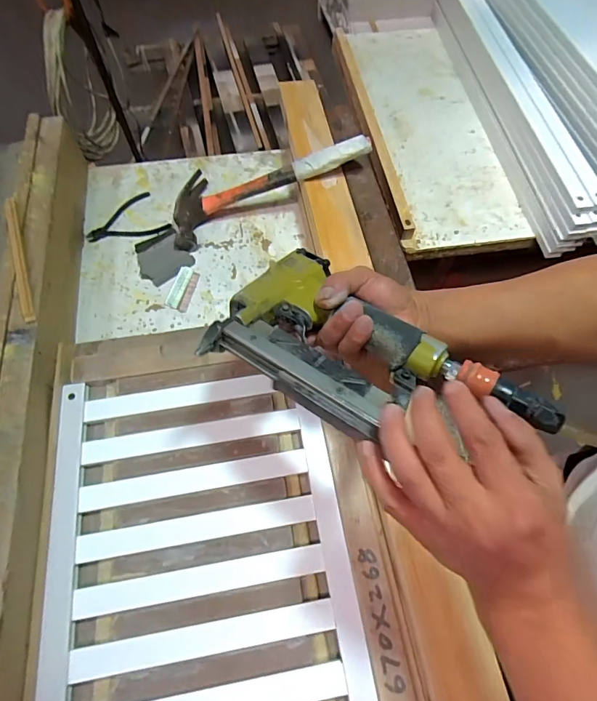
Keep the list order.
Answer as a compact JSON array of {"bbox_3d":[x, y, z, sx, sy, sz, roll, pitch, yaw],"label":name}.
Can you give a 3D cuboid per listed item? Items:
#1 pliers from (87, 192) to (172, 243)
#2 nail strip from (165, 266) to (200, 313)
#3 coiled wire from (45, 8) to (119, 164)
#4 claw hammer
[{"bbox_3d":[-0.259,-0.189,0.625,0.111,0.006,0.087,-32,69,-15],"label":"pliers"},{"bbox_3d":[-0.158,-0.085,0.573,0.033,0.007,0.068,12,64,5],"label":"nail strip"},{"bbox_3d":[-0.442,-0.527,0.851,0.056,0.255,0.143,15,65,6],"label":"coiled wire"},{"bbox_3d":[-0.044,-0.240,0.596,0.292,0.030,0.130,-17,61,11],"label":"claw hammer"}]

